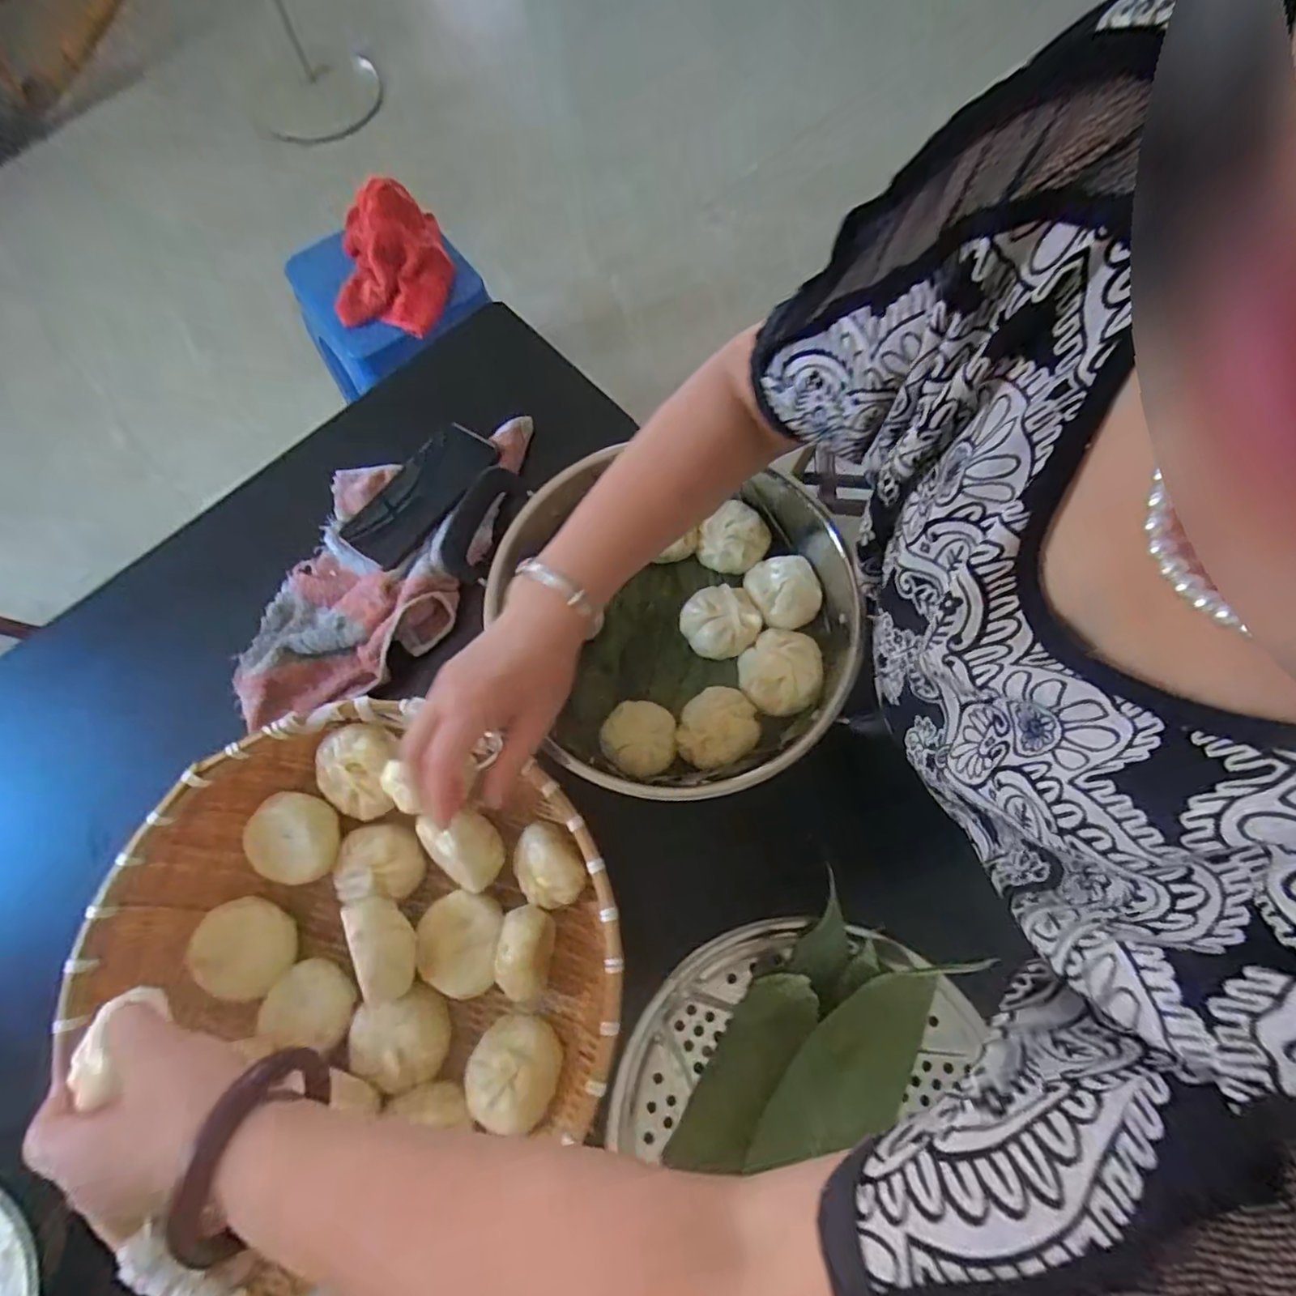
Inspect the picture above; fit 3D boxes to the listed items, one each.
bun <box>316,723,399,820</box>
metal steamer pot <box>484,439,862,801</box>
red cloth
[{"bbox_3d":[-0.229,0.096,0.474,0.066,0.038,0.071,11,74,2],"label":"bun"},{"bbox_3d":[0.026,-0.012,0.511,0.285,0.093,0.268,0,74,-1],"label":"metal steamer pot"},{"bbox_3d":[-0.477,-0.726,1.110,0.182,0.178,0.232,-2,74,-2],"label":"red cloth"}]

